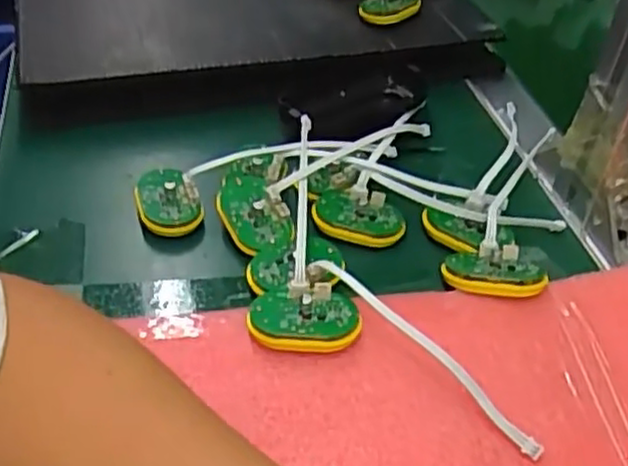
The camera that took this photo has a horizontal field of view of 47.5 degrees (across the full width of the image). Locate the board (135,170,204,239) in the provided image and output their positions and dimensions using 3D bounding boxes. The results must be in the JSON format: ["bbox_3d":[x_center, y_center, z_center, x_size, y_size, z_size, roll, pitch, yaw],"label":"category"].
[{"bbox_3d":[-0.087,-0.019,0.426,0.039,0.010,0.046,-2,58,1],"label":"board"}]

